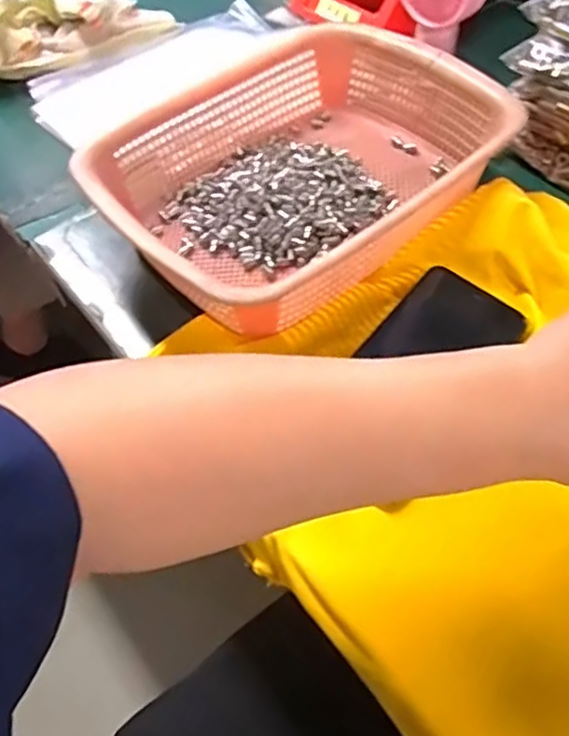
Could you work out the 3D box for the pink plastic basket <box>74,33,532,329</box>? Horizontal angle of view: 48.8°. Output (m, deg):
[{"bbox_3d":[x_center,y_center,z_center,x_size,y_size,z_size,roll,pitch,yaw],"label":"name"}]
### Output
[{"bbox_3d":[0.018,-0.149,0.482,0.288,0.082,0.214,-39,62,-21],"label":"pink plastic basket"}]

